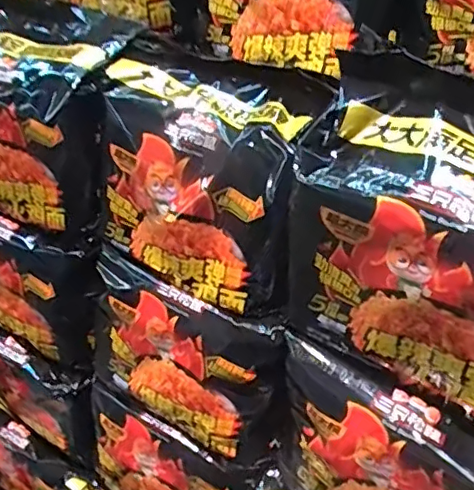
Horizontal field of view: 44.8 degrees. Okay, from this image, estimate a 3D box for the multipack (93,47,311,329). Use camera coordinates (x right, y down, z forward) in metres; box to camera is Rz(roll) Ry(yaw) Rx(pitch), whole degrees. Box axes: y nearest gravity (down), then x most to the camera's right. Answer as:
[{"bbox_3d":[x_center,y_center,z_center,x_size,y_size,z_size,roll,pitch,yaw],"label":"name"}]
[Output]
[{"bbox_3d":[-0.027,-0.051,0.467,0.189,0.156,0.097,14,39,26],"label":"multipack"}]

